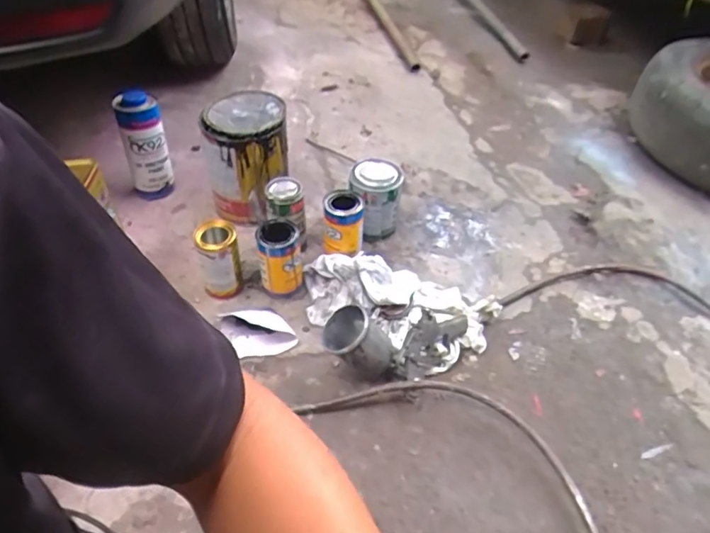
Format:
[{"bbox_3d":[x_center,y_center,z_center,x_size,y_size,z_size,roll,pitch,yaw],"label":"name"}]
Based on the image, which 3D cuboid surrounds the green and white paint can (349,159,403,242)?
[{"bbox_3d":[0.040,-0.125,1.049,0.093,0.145,0.091,1,46,-1],"label":"green and white paint can"}]

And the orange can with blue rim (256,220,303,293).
[{"bbox_3d":[-0.132,-0.019,0.937,0.070,0.117,0.067,1,46,-1],"label":"orange can with blue rim"}]

